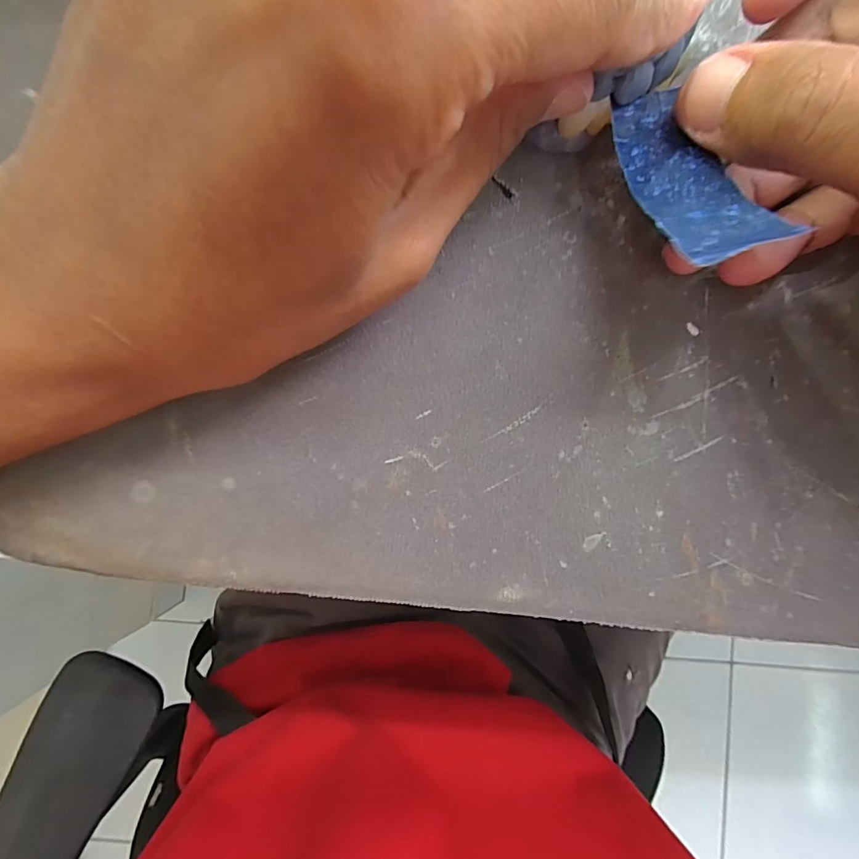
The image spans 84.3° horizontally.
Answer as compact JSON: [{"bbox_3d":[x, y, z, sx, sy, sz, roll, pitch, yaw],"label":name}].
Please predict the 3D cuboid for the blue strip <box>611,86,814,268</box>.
[{"bbox_3d":[0.057,-0.055,0.104,0.020,0.009,0.053,-8,58,-2],"label":"blue strip"}]

